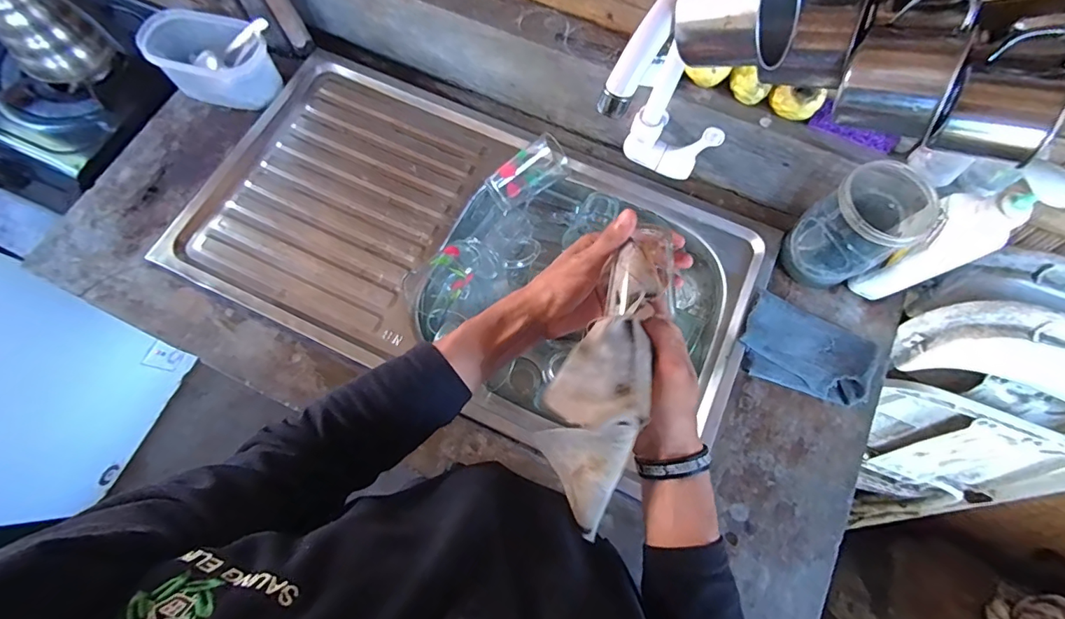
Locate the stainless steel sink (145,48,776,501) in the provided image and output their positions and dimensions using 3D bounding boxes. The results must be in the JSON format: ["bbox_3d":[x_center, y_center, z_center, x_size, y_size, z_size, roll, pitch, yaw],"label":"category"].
[{"bbox_3d":[-0.088,-0.070,0.704,0.746,0.123,0.406,25,74,8],"label":"stainless steel sink"}]

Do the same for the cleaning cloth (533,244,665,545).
[{"bbox_3d":[0.052,0.062,0.378,0.071,0.063,0.229,13,90,4],"label":"cleaning cloth"}]

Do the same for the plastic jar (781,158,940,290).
[{"bbox_3d":[0.388,-0.097,0.584,0.116,0.149,0.097,-31,74,-10],"label":"plastic jar"}]

